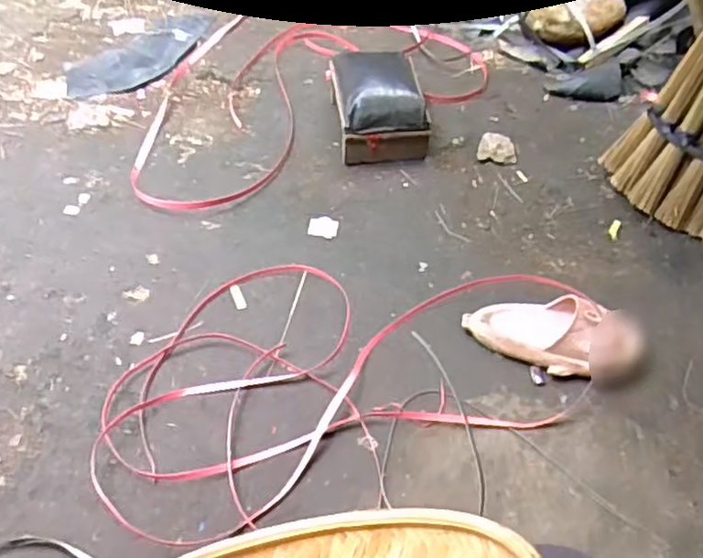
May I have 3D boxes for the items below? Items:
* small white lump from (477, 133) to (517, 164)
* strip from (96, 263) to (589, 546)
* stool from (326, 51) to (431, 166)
[{"bbox_3d":[0.307,-0.273,1.362,0.079,0.033,0.050,14,54,9],"label":"small white lump"},{"bbox_3d":[-0.013,0.114,1.022,0.760,0.037,0.414,-15,54,-13],"label":"strip"},{"bbox_3d":[0.054,-0.364,1.341,0.170,0.162,0.236,-8,53,-8],"label":"stool"}]

